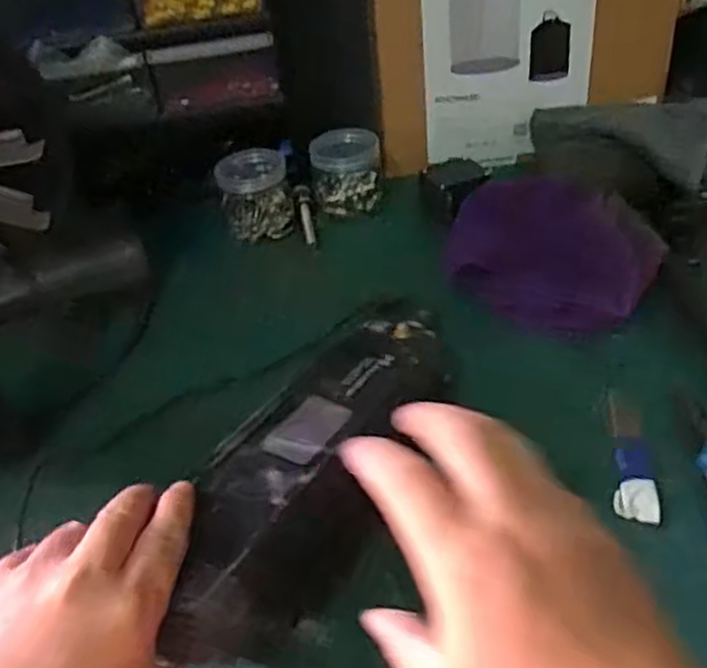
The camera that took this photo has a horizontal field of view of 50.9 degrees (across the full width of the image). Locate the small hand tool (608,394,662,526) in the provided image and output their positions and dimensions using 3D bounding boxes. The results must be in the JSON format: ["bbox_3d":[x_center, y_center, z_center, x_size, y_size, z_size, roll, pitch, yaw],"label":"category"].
[{"bbox_3d":[0.165,0.073,0.439,0.024,0.008,0.085,3,41,13],"label":"small hand tool"}]

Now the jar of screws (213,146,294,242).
[{"bbox_3d":[-0.087,-0.125,0.669,0.059,0.068,0.055,-5,39,4],"label":"jar of screws"}]

